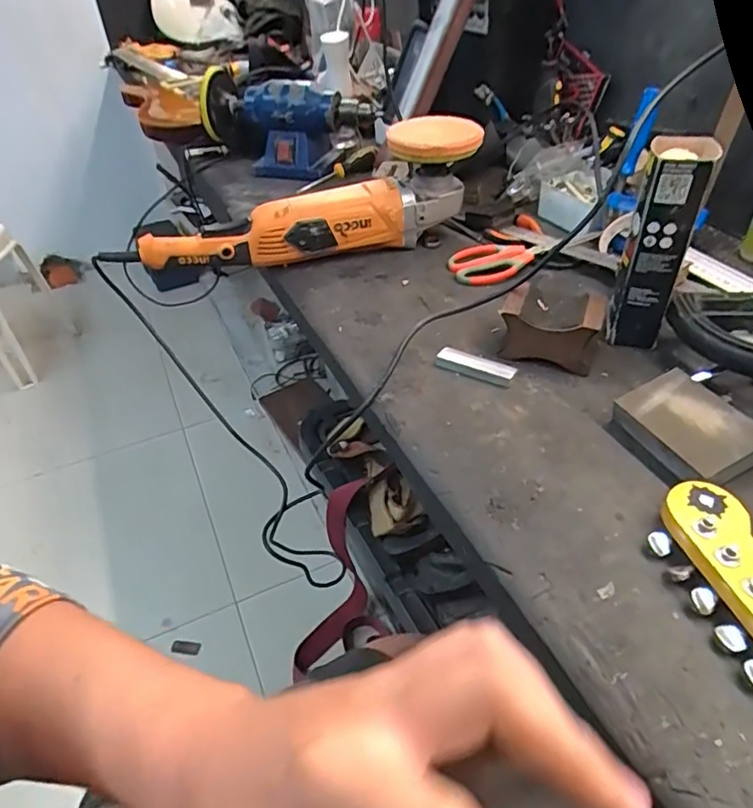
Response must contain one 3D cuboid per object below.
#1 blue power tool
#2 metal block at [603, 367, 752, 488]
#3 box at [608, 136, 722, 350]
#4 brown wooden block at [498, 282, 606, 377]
[{"bbox_3d":[-0.118,-0.497,1.009,0.237,0.137,0.118,-2,42,2],"label":"blue power tool"},{"bbox_3d":[0.258,0.023,0.473,0.080,0.035,0.102,-21,44,-15],"label":"metal block"},{"bbox_3d":[0.275,-0.151,0.553,0.058,0.189,0.072,15,46,21],"label":"box"},{"bbox_3d":[0.178,-0.076,0.574,0.095,0.061,0.064,11,45,18],"label":"brown wooden block"}]

